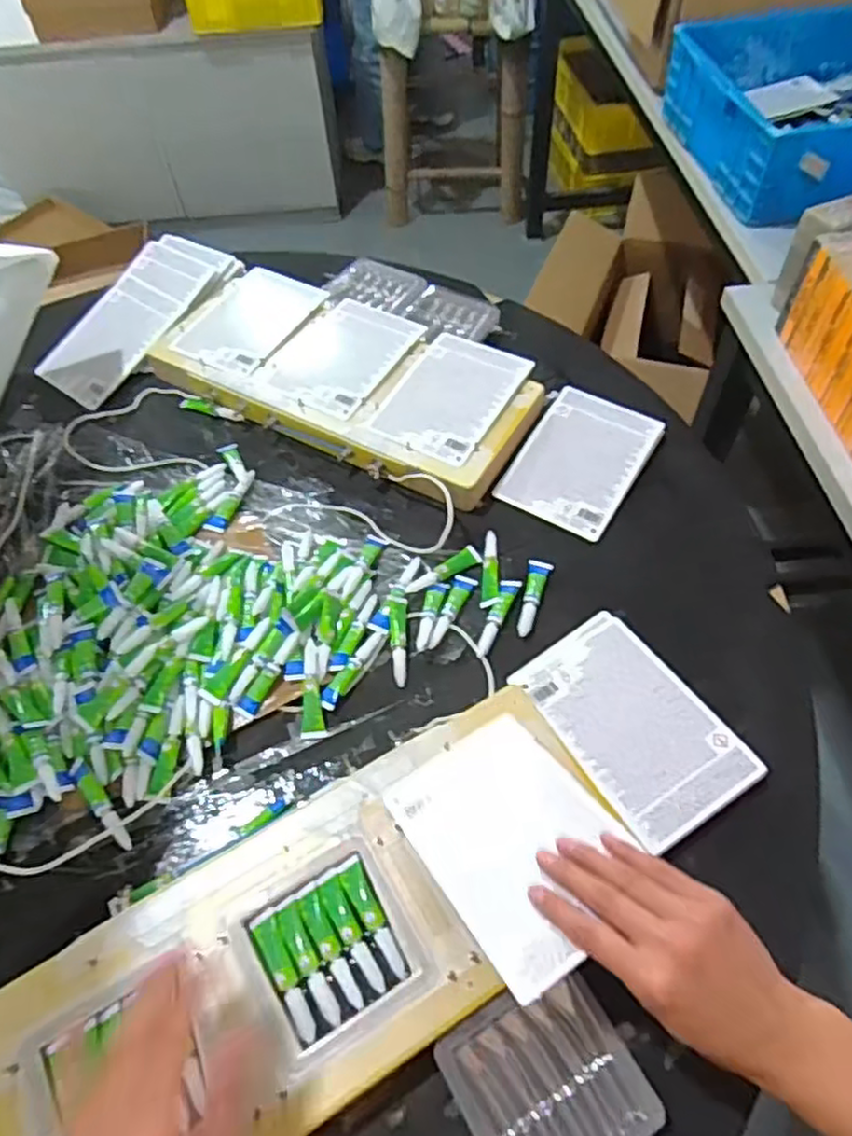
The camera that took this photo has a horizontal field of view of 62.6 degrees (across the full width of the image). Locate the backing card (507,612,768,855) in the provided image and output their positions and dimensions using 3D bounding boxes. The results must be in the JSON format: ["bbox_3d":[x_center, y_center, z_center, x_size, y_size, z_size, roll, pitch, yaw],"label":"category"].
[{"bbox_3d":[0.164,0.122,0.564,0.113,0.008,0.179,-29,55,-15],"label":"backing card"}]

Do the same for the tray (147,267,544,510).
[{"bbox_3d":[-0.088,-0.215,0.786,0.415,0.040,0.202,26,60,20],"label":"tray"}]

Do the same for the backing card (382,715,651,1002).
[{"bbox_3d":[0.058,0.174,0.459,0.115,0.006,0.169,-28,37,-16],"label":"backing card"}]

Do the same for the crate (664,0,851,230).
[{"bbox_3d":[0.649,-0.679,1.020,0.500,0.114,0.467,-12,55,-5],"label":"crate"}]

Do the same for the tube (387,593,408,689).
[{"bbox_3d":[-0.024,0.062,0.620,0.017,0.013,0.086,-4,55,0],"label":"tube"}]

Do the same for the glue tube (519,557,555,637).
[{"bbox_3d":[0.097,0.026,0.640,0.023,0.011,0.084,13,57,12],"label":"glue tube"}]

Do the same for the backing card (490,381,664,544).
[{"bbox_3d":[0.161,-0.113,0.727,0.118,0.004,0.170,28,66,19],"label":"backing card"}]

